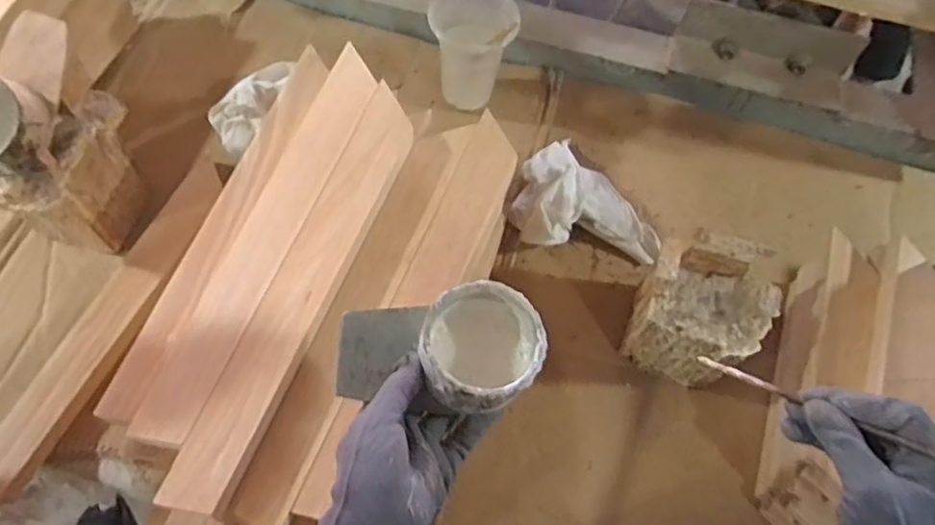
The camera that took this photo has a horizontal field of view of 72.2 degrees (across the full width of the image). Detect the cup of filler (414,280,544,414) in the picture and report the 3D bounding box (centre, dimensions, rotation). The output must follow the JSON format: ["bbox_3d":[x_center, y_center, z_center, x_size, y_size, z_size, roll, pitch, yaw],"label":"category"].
[{"bbox_3d":[0.009,0.061,0.448,0.081,0.044,0.085,1,64,-3],"label":"cup of filler"}]

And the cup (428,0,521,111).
[{"bbox_3d":[0.005,-0.276,0.845,0.111,0.153,0.090,9,64,1],"label":"cup"}]

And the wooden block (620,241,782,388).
[{"bbox_3d":[0.246,0.060,0.701,0.120,0.143,0.101,26,65,9],"label":"wooden block"}]

